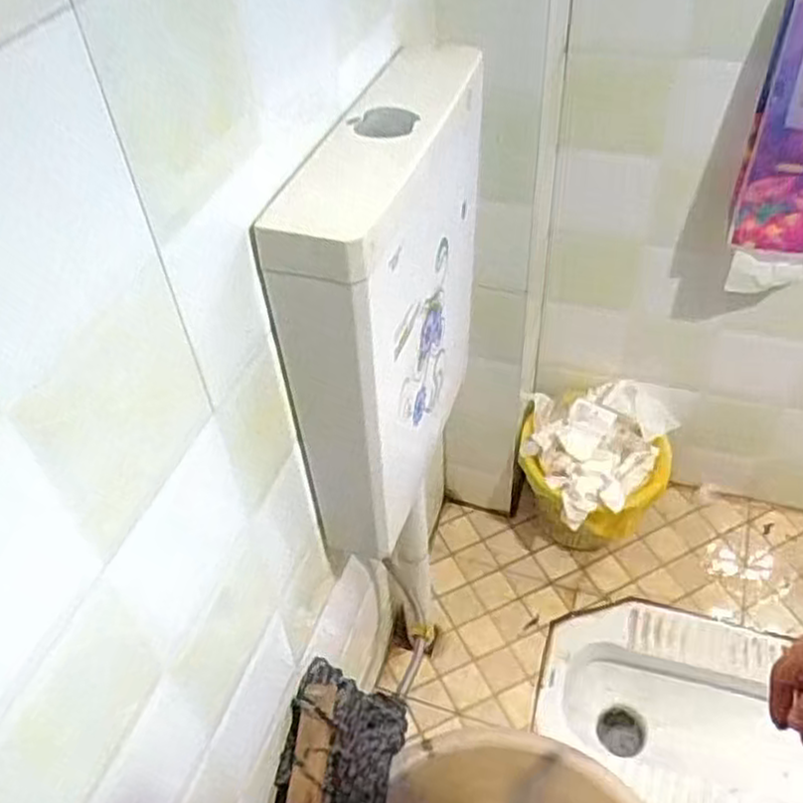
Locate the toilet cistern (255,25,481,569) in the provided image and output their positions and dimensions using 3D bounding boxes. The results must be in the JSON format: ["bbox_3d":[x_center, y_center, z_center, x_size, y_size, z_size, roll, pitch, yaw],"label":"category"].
[{"bbox_3d":[0.003,-0.114,0.902,0.118,0.488,0.459,8,47,11],"label":"toilet cistern"}]

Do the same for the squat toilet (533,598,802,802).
[{"bbox_3d":[0.512,0.562,1.290,0.547,0.131,0.384,14,48,18],"label":"squat toilet"}]

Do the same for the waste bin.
[{"bbox_3d":[0.356,0.145,1.412,0.270,0.296,0.265,7,46,11],"label":"waste bin"}]

